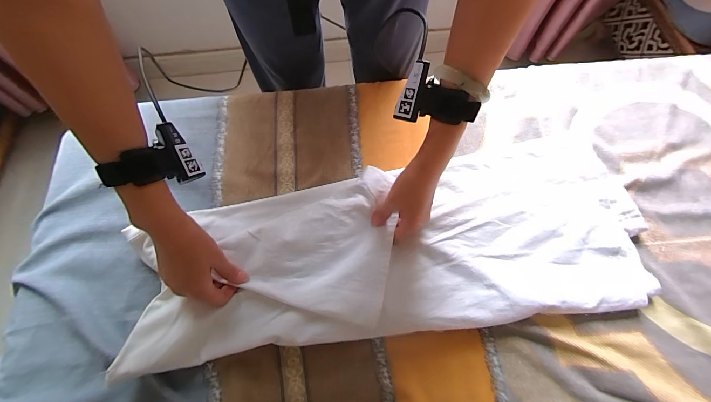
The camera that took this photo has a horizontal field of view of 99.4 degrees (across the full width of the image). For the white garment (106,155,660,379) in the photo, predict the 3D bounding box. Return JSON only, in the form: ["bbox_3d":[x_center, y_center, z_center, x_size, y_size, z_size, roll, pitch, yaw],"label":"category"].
[{"bbox_3d":[0.052,0.066,0.422,0.692,0.046,0.229,-9,71,-4],"label":"white garment"}]

